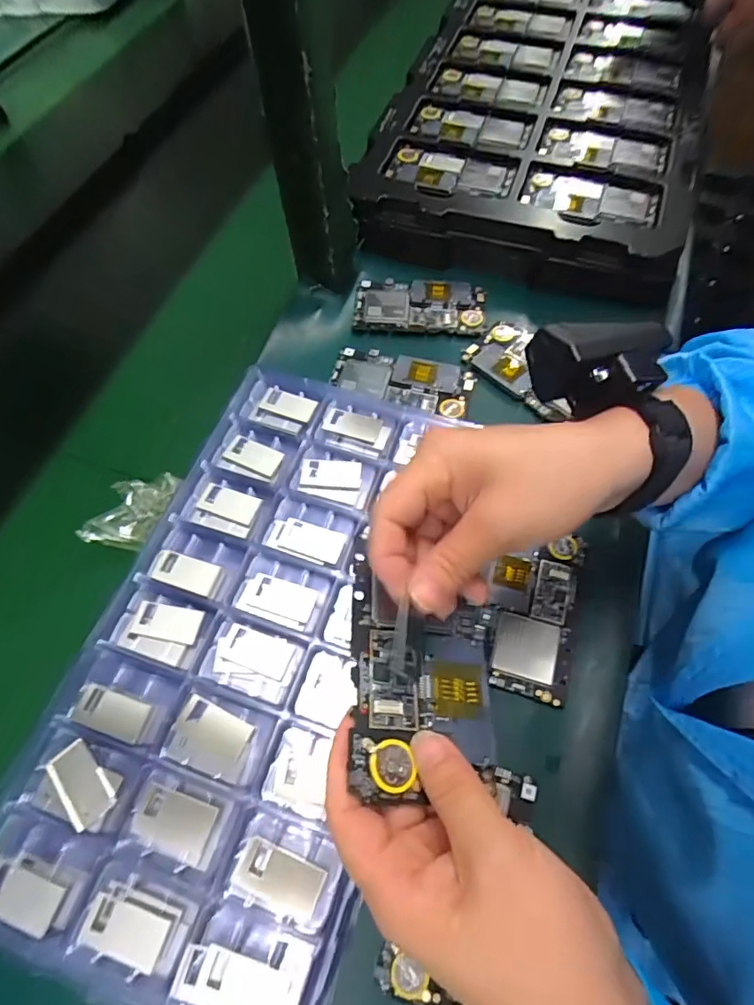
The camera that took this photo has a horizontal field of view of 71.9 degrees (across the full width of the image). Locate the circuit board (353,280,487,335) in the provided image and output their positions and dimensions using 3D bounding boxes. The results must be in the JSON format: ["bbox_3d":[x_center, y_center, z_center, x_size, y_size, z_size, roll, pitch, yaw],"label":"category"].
[{"bbox_3d":[0.041,-0.192,0.504,0.123,0.013,0.065,3,61,2],"label":"circuit board"}]

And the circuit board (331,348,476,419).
[{"bbox_3d":[0.022,-0.110,0.465,0.120,0.012,0.052,11,63,9],"label":"circuit board"}]

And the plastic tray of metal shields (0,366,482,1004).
[{"bbox_3d":[-0.075,0.080,0.338,0.198,0.024,0.385,17,63,10],"label":"plastic tray of metal shields"}]

